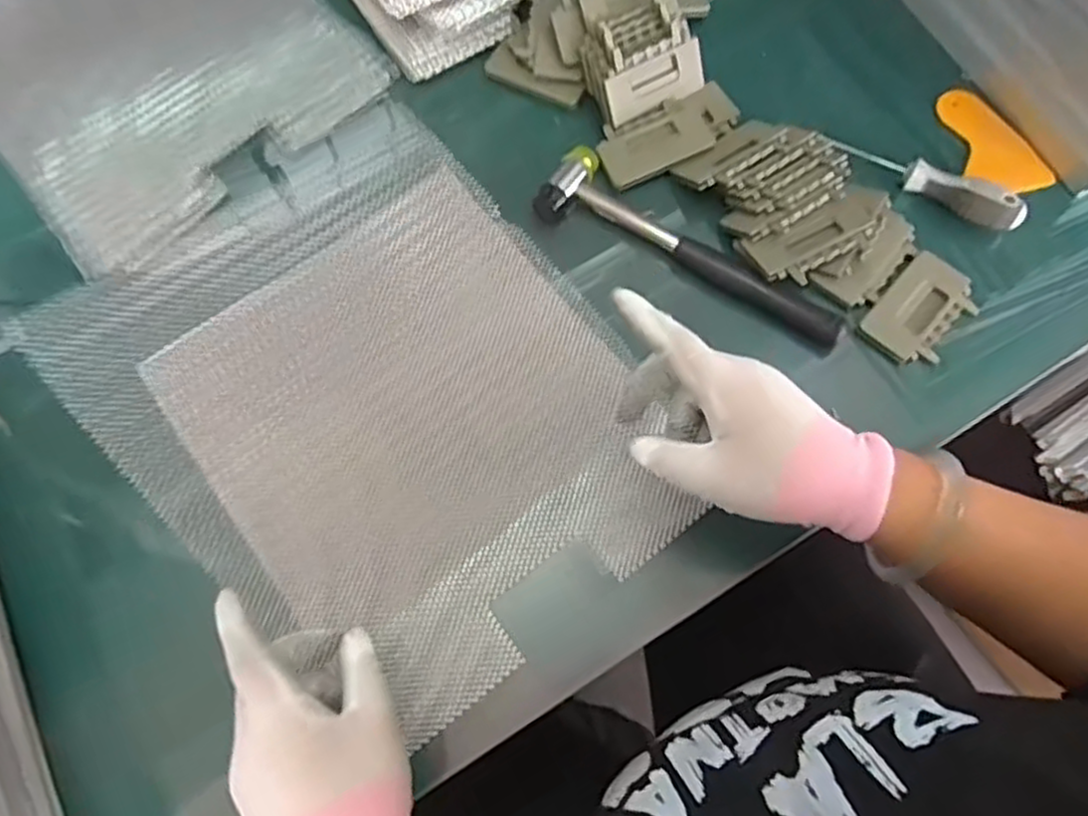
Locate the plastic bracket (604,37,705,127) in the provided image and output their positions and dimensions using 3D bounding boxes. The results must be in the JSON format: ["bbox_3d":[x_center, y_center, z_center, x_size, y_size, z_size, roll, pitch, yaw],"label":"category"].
[{"bbox_3d":[0.088,-0.256,0.579,0.086,0.038,0.011,-29,34,-9],"label":"plastic bracket"}]

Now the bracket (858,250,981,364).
[{"bbox_3d":[0.272,-0.070,0.527,0.056,0.011,0.085,41,75,15],"label":"bracket"}]

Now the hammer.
[{"bbox_3d":[0.109,-0.116,0.546,0.241,0.030,0.055,29,73,12],"label":"hammer"}]

